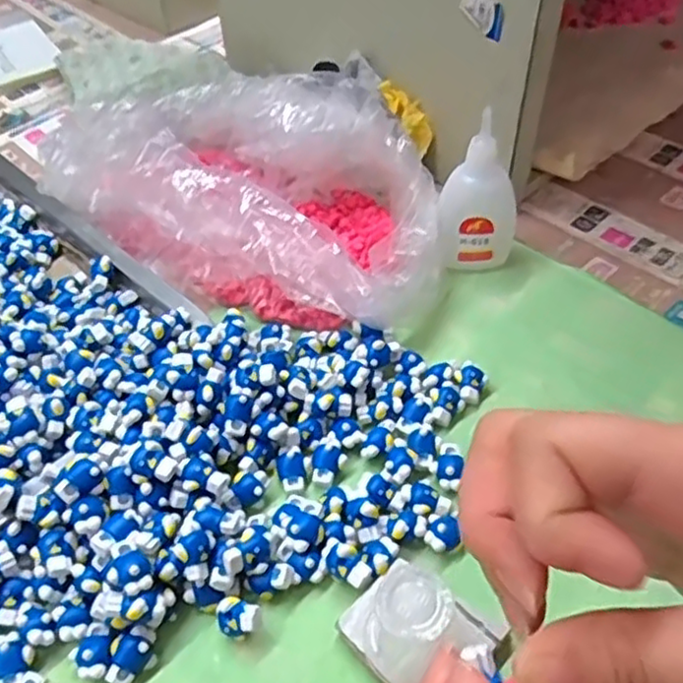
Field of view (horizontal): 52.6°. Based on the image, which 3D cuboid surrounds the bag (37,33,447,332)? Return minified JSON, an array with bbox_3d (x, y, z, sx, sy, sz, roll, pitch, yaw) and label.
[{"bbox_3d":[-0.054,-0.095,0.418,0.252,0.066,0.137,20,53,20],"label":"bag"}]

